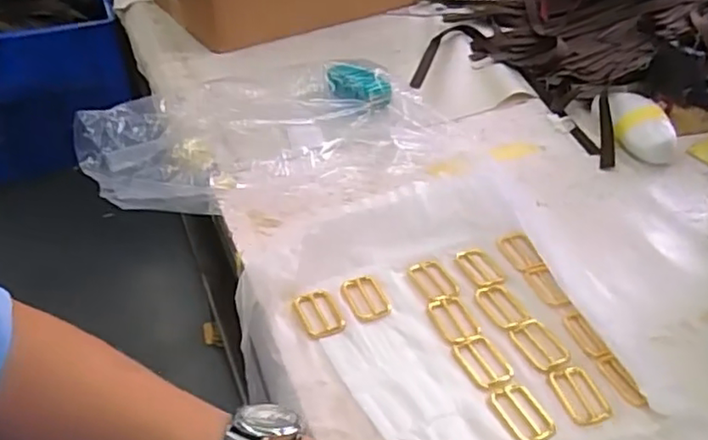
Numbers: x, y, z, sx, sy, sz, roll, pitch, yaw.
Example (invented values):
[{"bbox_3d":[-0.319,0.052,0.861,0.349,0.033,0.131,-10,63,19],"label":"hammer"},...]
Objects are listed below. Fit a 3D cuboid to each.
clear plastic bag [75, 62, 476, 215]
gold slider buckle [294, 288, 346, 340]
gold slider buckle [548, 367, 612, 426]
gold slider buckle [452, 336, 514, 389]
[{"bbox_3d":[-0.086,-0.090,0.669,0.391,0.050,0.202,-6,40,-6],"label":"clear plastic bag"},{"bbox_3d":[-0.026,0.075,0.506,0.034,0.005,0.047,-17,42,-19],"label":"gold slider buckle"},{"bbox_3d":[0.162,0.126,0.451,0.031,0.006,0.048,-7,40,-7],"label":"gold slider buckle"},{"bbox_3d":[0.098,0.105,0.476,0.032,0.004,0.045,-16,42,-17],"label":"gold slider buckle"}]

